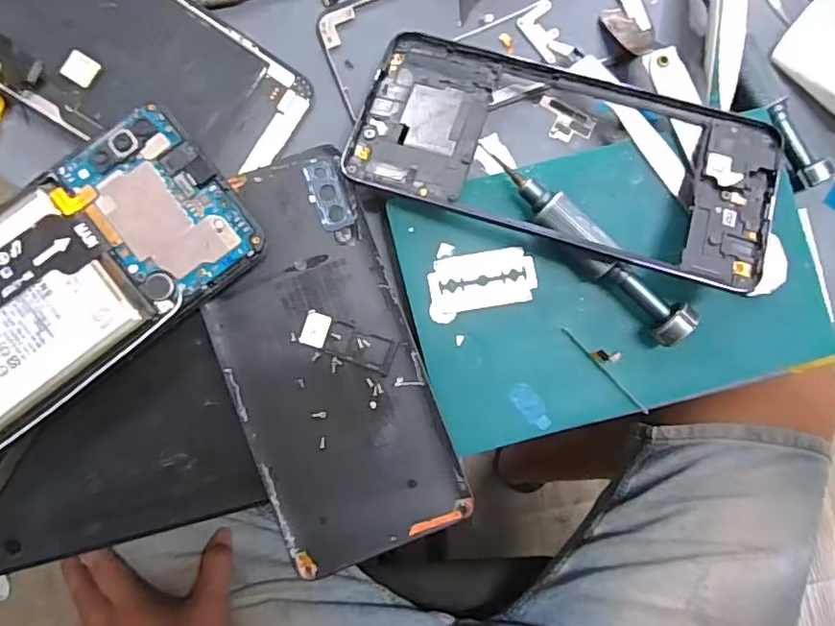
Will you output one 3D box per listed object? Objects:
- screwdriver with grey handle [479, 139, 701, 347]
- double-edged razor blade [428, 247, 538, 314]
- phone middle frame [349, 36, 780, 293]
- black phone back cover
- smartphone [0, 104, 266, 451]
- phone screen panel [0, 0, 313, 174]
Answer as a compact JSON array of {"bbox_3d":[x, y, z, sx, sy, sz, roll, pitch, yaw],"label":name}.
[{"bbox_3d":[0.065,-0.028,0.225,0.102,0.015,0.016,45,87,3],"label":"screwdriver with grey handle"},{"bbox_3d":[0.026,-0.013,0.230,0.042,0.004,0.022,-9,86,-1],"label":"double-edged razor blade"},{"bbox_3d":[0.057,-0.064,0.229,0.163,0.006,0.074,18,74,6],"label":"phone middle frame"},{"bbox_3d":[-0.037,0.017,0.226,0.072,0.005,0.156,-20,86,-2],"label":"black phone back cover"},{"bbox_3d":[-0.137,-0.004,0.209,0.156,0.006,0.072,-38,90,-5],"label":"smartphone"},{"bbox_3d":[-0.125,-0.107,0.232,0.149,0.008,0.069,31,84,-9],"label":"phone screen panel"}]

